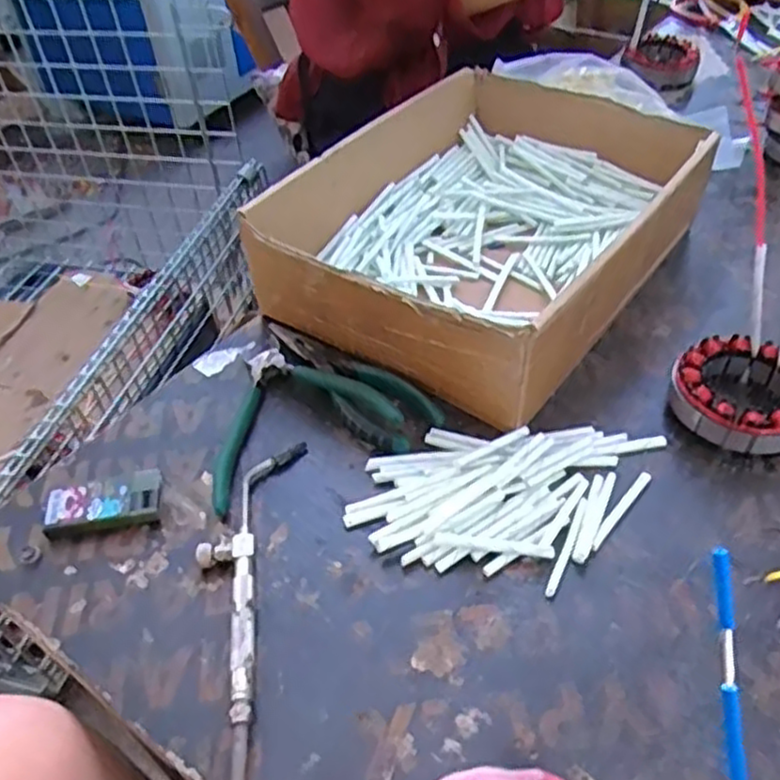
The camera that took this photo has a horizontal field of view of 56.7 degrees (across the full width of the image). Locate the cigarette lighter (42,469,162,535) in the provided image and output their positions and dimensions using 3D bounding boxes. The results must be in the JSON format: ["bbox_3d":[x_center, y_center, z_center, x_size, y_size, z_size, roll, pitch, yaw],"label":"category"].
[{"bbox_3d":[-0.173,0.070,0.439,0.066,0.014,0.033,-11,45,-7],"label":"cigarette lighter"}]

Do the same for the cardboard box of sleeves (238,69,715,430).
[{"bbox_3d":[0.082,-0.134,0.574,0.243,0.086,0.334,28,52,28],"label":"cardboard box of sleeves"}]

